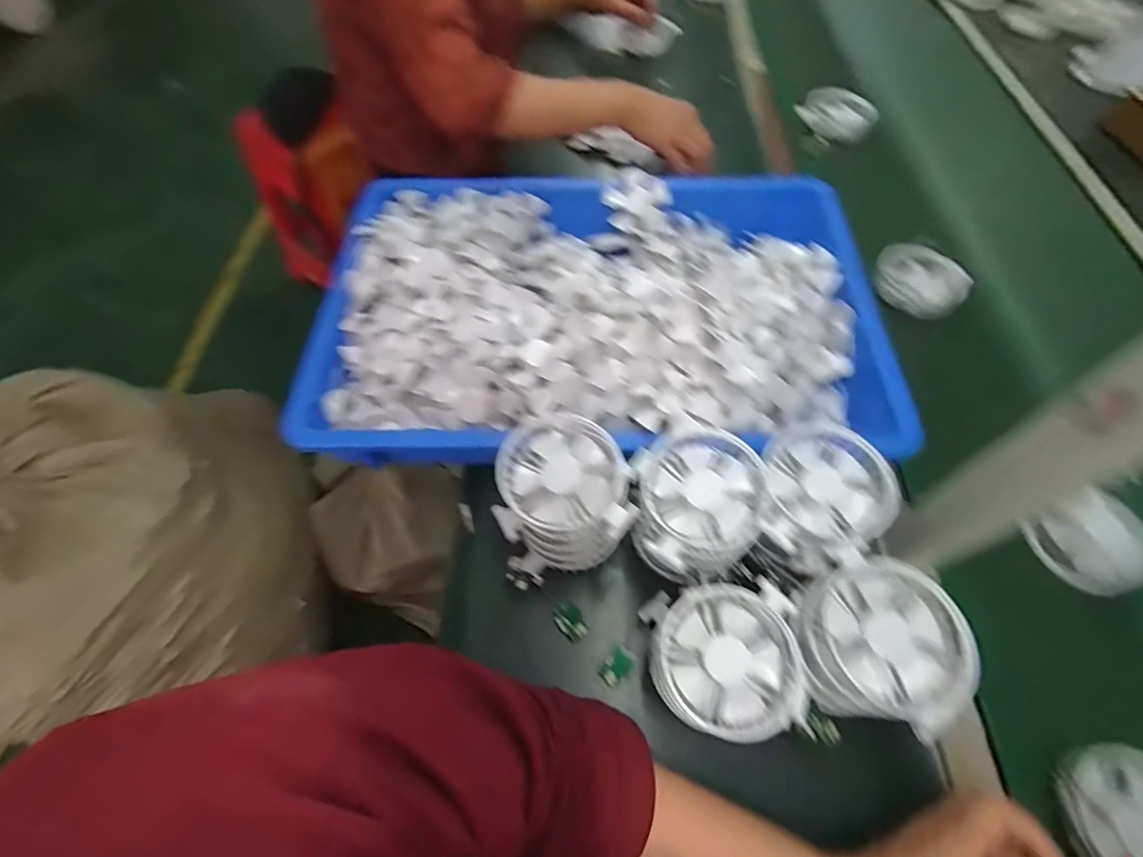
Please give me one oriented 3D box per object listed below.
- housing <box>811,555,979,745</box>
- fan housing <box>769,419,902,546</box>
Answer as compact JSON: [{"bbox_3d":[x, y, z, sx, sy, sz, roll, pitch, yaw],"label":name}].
[{"bbox_3d":[0.207,0.142,0.345,0.094,0.058,0.087,28,63,13],"label":"housing"},{"bbox_3d":[0.191,0.039,0.386,0.089,0.028,0.096,1,60,-2],"label":"fan housing"}]

